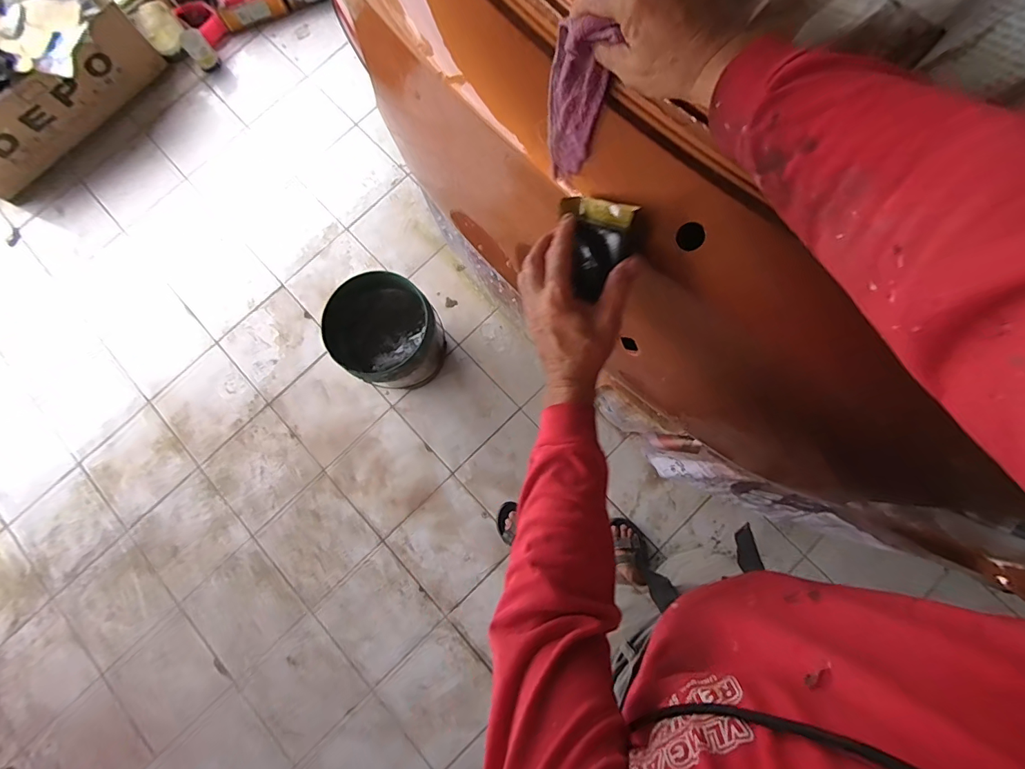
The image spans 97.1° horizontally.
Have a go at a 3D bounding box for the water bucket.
[{"bbox_3d":[-0.365,-0.140,1.343,0.290,0.273,0.276,-1,79,3],"label":"water bucket"}]

